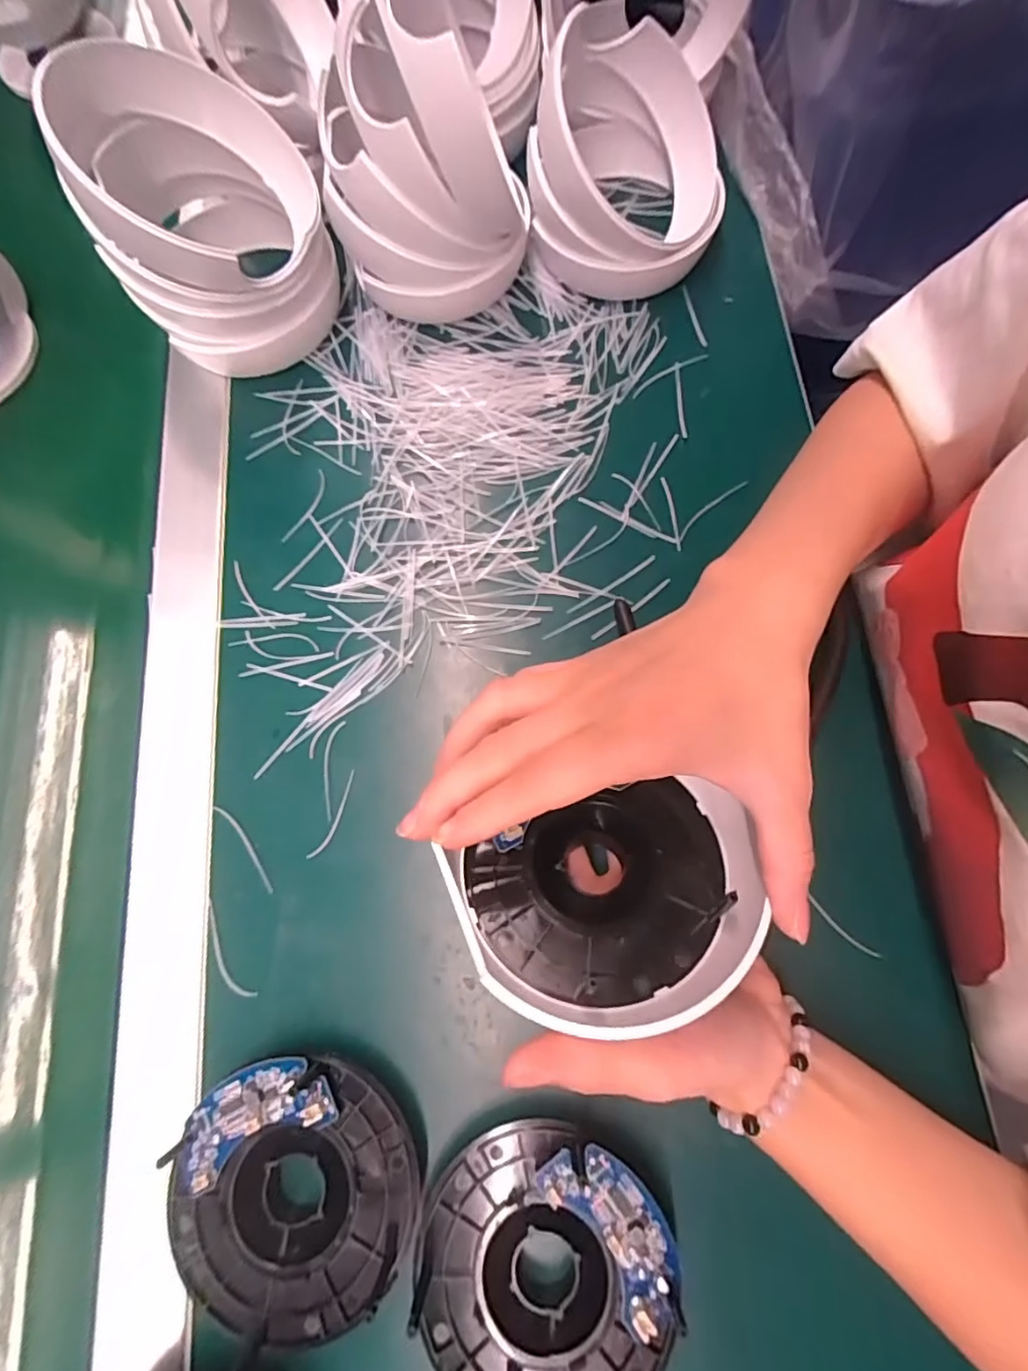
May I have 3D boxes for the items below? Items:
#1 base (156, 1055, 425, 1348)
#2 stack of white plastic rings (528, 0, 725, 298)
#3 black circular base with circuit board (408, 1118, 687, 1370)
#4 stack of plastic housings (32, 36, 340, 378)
[{"bbox_3d":[-0.091,0.209,0.233,0.098,0.023,0.098,0,76,2],"label":"base"},{"bbox_3d":[0.068,-0.305,0.331,0.109,0.082,0.119,7,76,4],"label":"stack of white plastic rings"},{"bbox_3d":[0.012,0.229,0.223,0.097,0.023,0.101,0,76,2],"label":"black circular base with circuit board"},{"bbox_3d":[-0.164,-0.254,0.313,0.108,0.109,0.132,-20,76,-3],"label":"stack of plastic housings"}]

